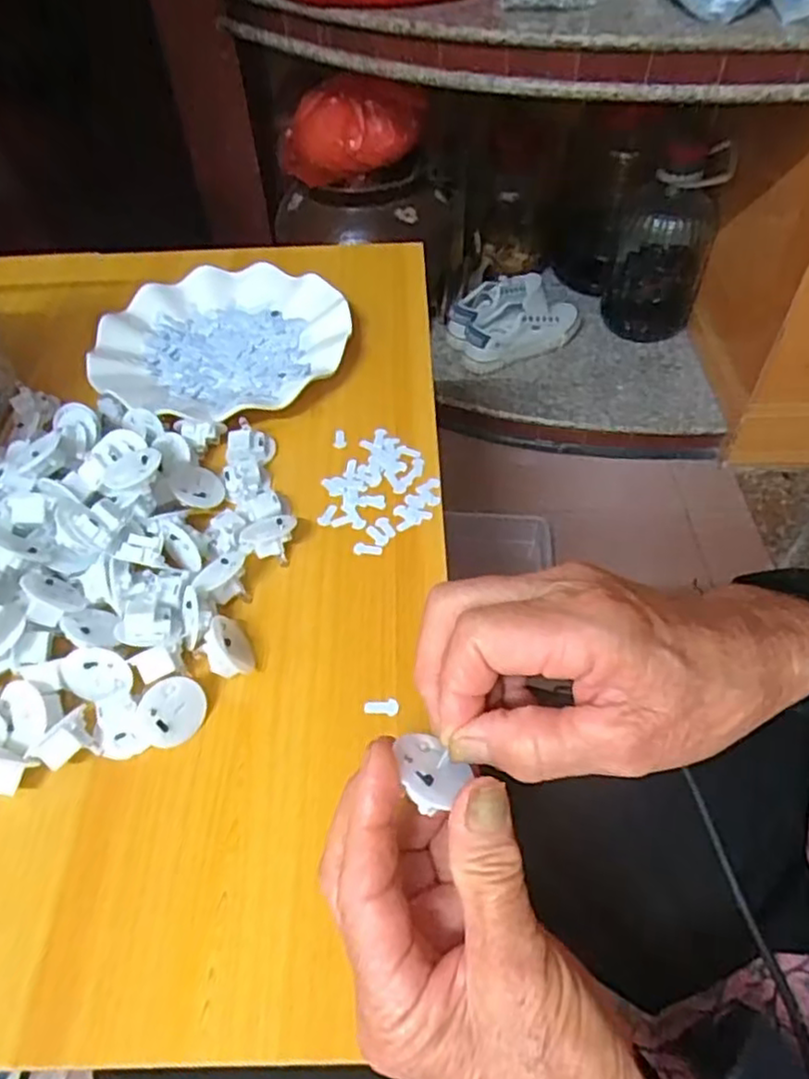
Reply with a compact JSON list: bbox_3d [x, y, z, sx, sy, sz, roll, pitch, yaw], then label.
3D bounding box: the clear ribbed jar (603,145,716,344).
[{"bbox_3d":[0.445,-0.505,1.188,0.148,0.293,0.137,-1,51,1],"label":"clear ribbed jar"}]

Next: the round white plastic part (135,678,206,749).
[{"bbox_3d":[-0.112,0.082,0.330,0.029,0.015,0.031,-2,86,-37],"label":"round white plastic part"}]

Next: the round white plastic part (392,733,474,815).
[{"bbox_3d":[0.007,0.085,0.247,0.028,0.012,0.024,30,30,31],"label":"round white plastic part"}]

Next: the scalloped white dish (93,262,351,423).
[{"bbox_3d":[-0.133,-0.149,0.514,0.177,0.021,0.178,-1,51,1],"label":"scalloped white dish"}]

